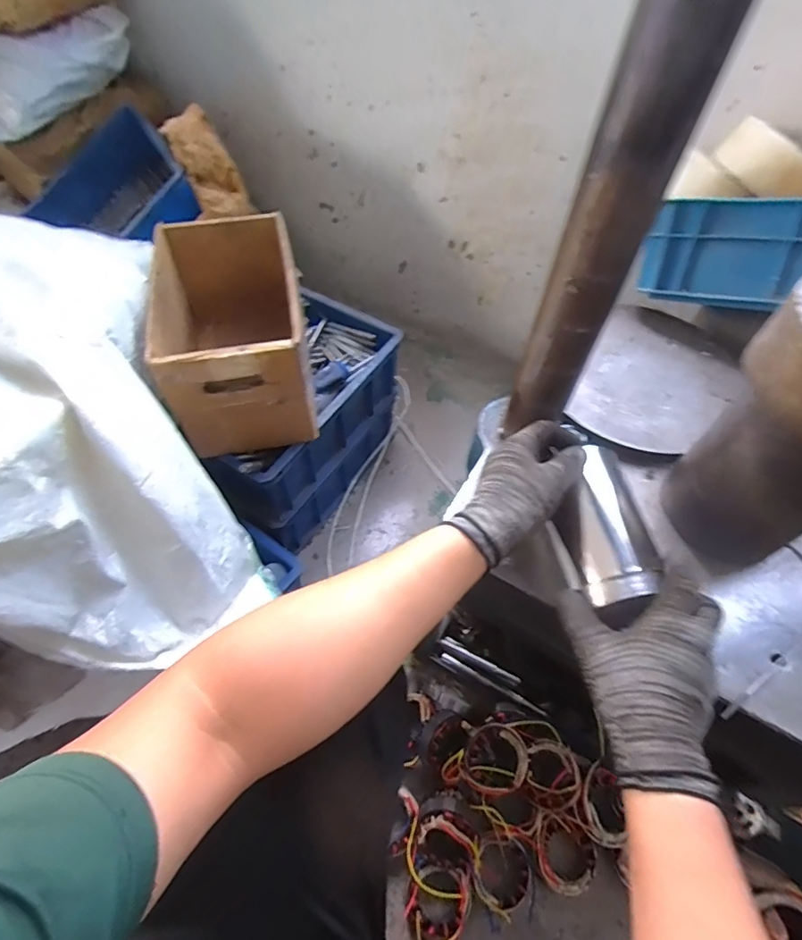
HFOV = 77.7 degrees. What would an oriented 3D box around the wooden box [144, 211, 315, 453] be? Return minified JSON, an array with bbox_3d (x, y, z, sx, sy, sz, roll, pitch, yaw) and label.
[{"bbox_3d":[-0.254,-0.216,0.786,0.201,0.194,0.311,-8,57,-7],"label":"wooden box"}]

